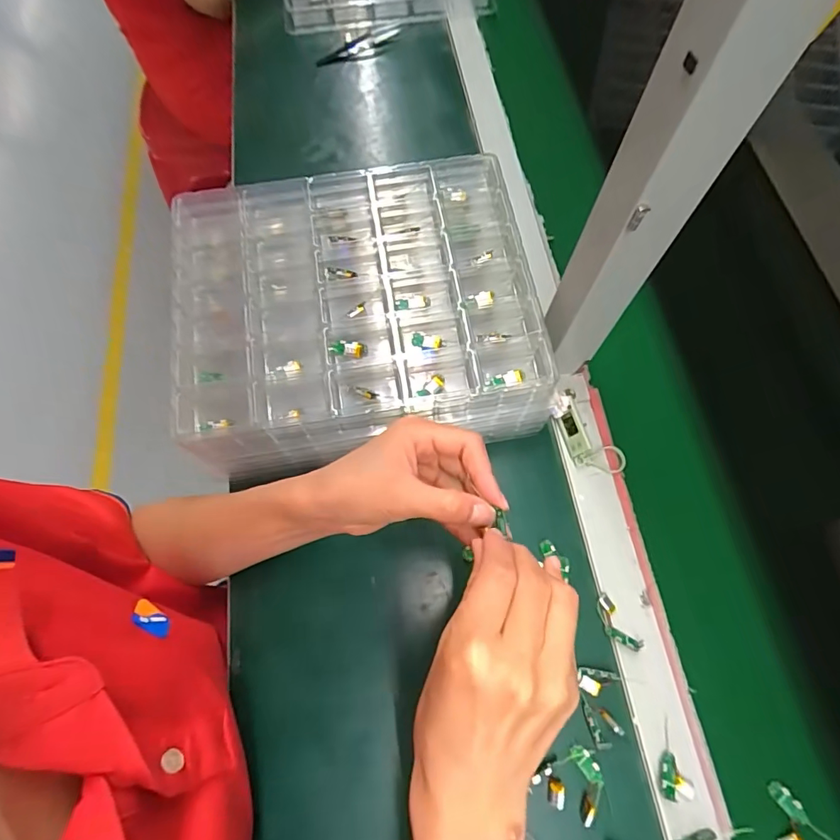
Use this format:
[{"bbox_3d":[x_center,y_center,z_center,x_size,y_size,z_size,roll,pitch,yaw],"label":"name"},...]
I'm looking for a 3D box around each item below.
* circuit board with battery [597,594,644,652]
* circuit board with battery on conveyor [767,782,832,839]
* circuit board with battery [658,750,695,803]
[{"bbox_3d":[0.156,0.164,0.387,0.019,0.006,0.045,-30,71,-11],"label":"circuit board with battery"},{"bbox_3d":[0.271,0.286,0.348,0.036,0.015,0.039,-11,69,-5],"label":"circuit board with battery on conveyor"},{"bbox_3d":[0.185,0.257,0.346,0.025,0.004,0.029,11,69,4],"label":"circuit board with battery"}]

